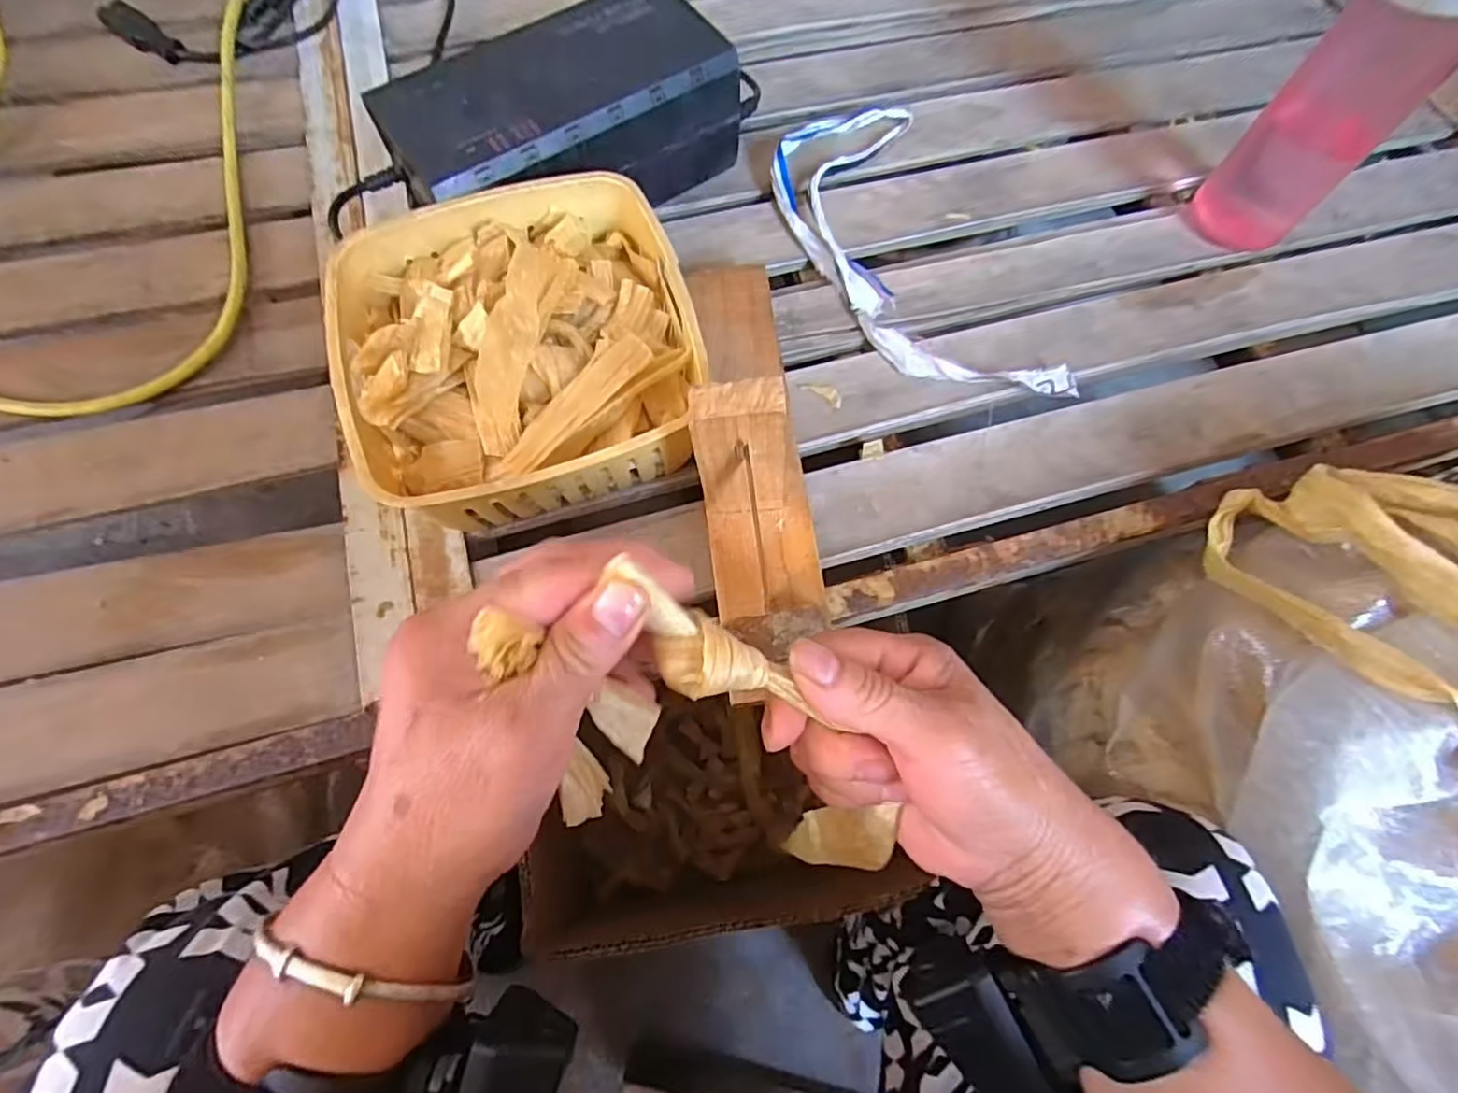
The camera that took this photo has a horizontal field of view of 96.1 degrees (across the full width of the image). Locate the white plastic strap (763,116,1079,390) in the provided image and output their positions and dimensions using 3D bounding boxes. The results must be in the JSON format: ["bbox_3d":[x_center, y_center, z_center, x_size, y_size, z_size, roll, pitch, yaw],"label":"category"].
[{"bbox_3d":[0.118,-0.207,0.459,0.123,0.016,0.281,-16,71,-8],"label":"white plastic strap"}]

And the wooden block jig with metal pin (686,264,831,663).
[{"bbox_3d":[0.010,-0.079,0.351,0.061,0.119,0.241,-6,70,-4],"label":"wooden block jig with metal pin"}]

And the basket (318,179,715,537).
[{"bbox_3d":[-0.117,-0.107,0.383,0.181,0.085,0.184,-14,70,-10],"label":"basket"}]

